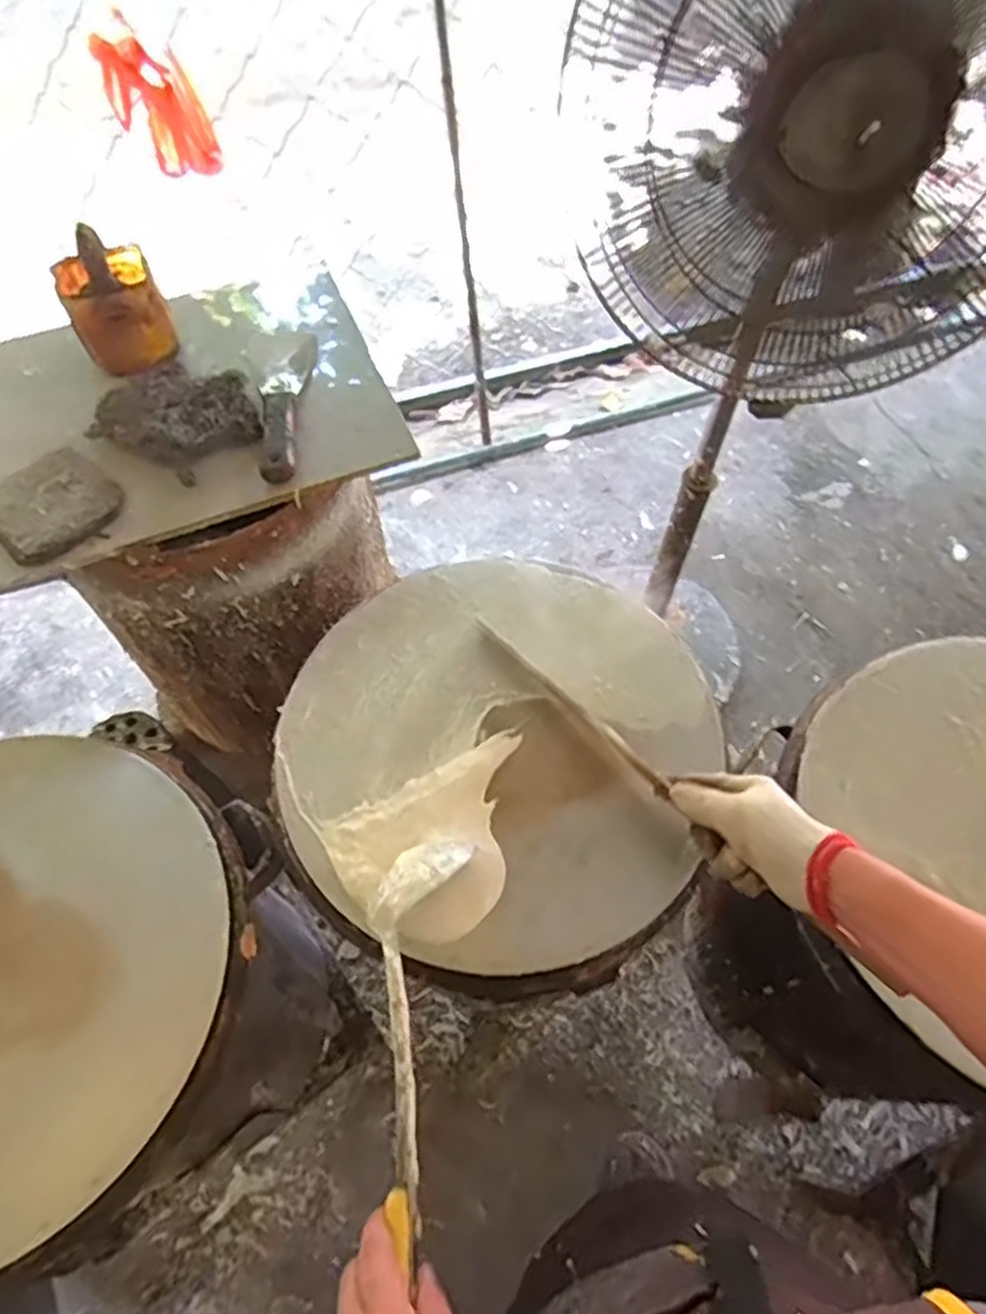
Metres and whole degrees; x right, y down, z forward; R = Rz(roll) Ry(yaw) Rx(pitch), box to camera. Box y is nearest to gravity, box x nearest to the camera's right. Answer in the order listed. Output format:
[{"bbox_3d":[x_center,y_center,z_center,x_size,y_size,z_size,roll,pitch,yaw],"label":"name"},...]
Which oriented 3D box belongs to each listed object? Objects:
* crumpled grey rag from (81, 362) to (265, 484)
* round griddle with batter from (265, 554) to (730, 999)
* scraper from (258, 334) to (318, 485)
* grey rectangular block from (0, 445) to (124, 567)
[{"bbox_3d":[-0.309,-0.241,0.728,0.152,0.032,0.119,25,62,16],"label":"crumpled grey rag"},{"bbox_3d":[0.000,0.070,0.667,0.372,0.067,0.386,-1,58,1],"label":"round griddle with batter"},{"bbox_3d":[-0.211,-0.256,0.749,0.048,0.017,0.206,-1,58,1],"label":"scraper"},{"bbox_3d":[-0.409,-0.139,0.693,0.103,0.020,0.108,36,66,21],"label":"grey rectangular block"}]

